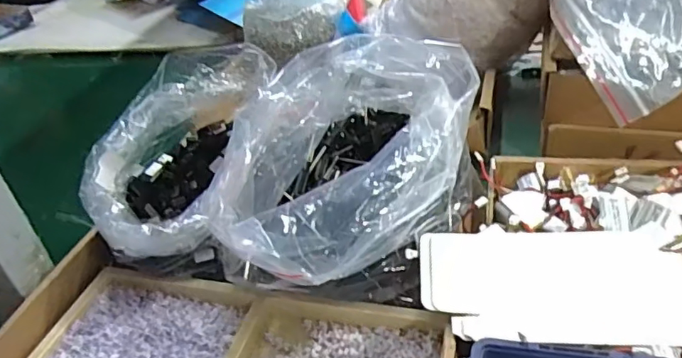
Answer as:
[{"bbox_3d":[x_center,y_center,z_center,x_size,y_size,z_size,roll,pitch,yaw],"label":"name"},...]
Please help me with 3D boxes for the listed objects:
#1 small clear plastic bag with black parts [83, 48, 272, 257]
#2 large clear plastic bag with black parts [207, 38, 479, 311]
[{"bbox_3d":[-0.143,-0.012,0.503,0.126,0.145,0.197,3,38,16],"label":"small clear plastic bag with black parts"},{"bbox_3d":[0.008,0.004,0.452,0.174,0.170,0.213,17,43,31],"label":"large clear plastic bag with black parts"}]

